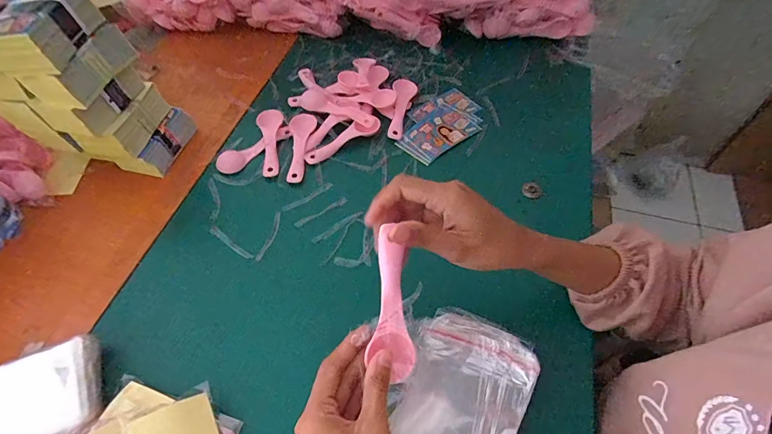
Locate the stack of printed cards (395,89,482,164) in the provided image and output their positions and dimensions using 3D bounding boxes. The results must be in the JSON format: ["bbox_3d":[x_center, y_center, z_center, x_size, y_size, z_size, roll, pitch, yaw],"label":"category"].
[{"bbox_3d":[0.077,-0.132,0.556,0.136,0.013,0.095,-34,62,-21],"label":"stack of printed cards"}]

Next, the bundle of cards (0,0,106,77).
[{"bbox_3d":[-0.371,-0.193,0.397,0.131,0.049,0.096,8,56,6],"label":"bundle of cards"}]

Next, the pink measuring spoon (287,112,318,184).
[{"bbox_3d":[-0.115,-0.097,0.538,0.036,0.010,0.117,-1,55,0],"label":"pink measuring spoon"}]

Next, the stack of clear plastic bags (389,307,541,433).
[{"bbox_3d":[0.054,0.174,0.325,0.097,0.019,0.193,21,58,15],"label":"stack of clear plastic bags"}]

